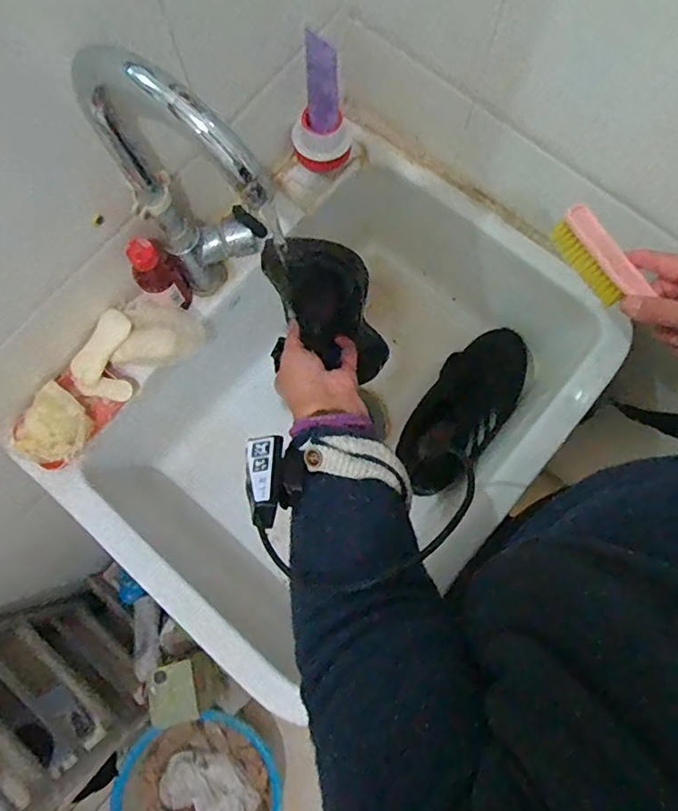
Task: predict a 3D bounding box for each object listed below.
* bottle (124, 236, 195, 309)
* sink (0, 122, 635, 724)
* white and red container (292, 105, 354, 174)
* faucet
[{"bbox_3d":[-0.190,-0.139,0.571,0.043,0.088,0.044,-4,78,0],"label":"bottle"},{"bbox_3d":[0.001,-0.002,0.687,0.440,0.187,0.594,39,81,8],"label":"sink"},{"bbox_3d":[-0.018,-0.323,0.645,0.075,0.061,0.063,-5,78,-1],"label":"white and red container"},{"bbox_3d":[-0.111,-0.162,0.468,0.075,0.314,0.157,-38,80,-7],"label":"faucet"}]

